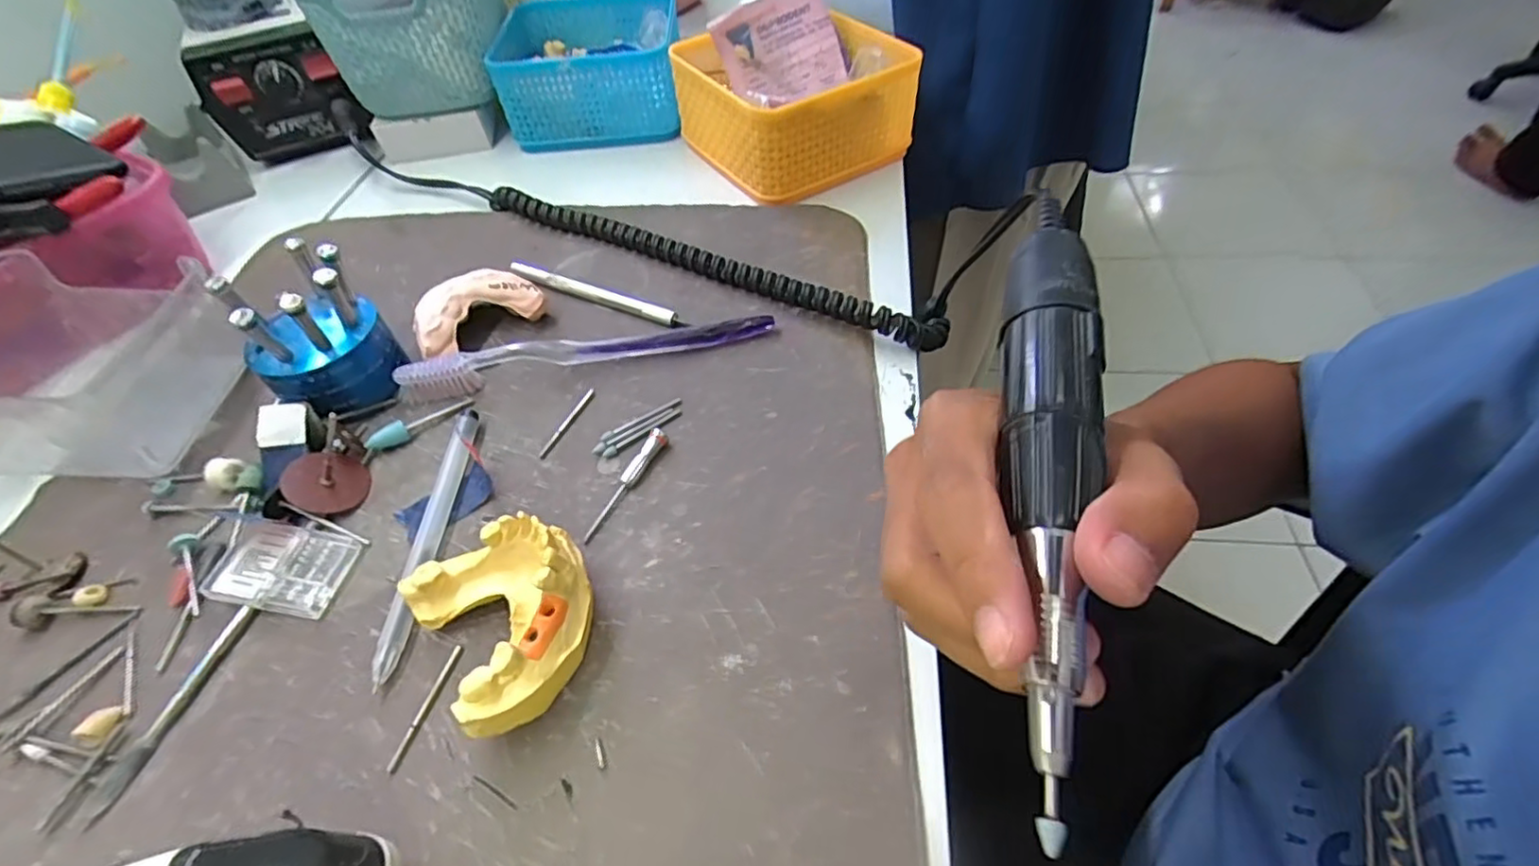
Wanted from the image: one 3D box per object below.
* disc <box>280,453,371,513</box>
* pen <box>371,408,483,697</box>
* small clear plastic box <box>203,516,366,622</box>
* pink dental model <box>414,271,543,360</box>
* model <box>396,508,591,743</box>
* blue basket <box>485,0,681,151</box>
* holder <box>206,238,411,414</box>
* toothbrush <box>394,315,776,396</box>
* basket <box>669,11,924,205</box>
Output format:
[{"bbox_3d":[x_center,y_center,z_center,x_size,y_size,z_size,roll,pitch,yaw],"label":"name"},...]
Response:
[{"bbox_3d":[-0.196,0.022,0.288,0.032,0.004,0.030,23,41,-22],"label":"disc"},{"bbox_3d":[-0.142,0.041,0.272,0.013,0.011,0.126,-3,51,2],"label":"pen"},{"bbox_3d":[-0.198,0.054,0.264,0.049,0.012,0.034,4,51,7],"label":"small clear plastic box"},{"bbox_3d":[-0.156,-0.062,0.347,0.065,0.029,0.039,-35,57,-23],"label":"pink dental model"},{"bbox_3d":[-0.092,0.062,0.232,0.056,0.039,0.074,-35,57,-22],"label":"model"},{"bbox_3d":[-0.139,-0.286,0.507,0.135,0.060,0.135,-6,51,-1],"label":"blue basket"},{"bbox_3d":[-0.214,-0.046,0.308,0.058,0.072,0.052,-35,57,-23],"label":"holder"},{"bbox_3d":[-0.091,-0.043,0.333,0.184,0.019,0.013,-11,51,-5],"label":"toothbrush"},{"bbox_3d":[0.014,-0.230,0.452,0.127,0.065,0.127,-27,54,-17],"label":"basket"}]

